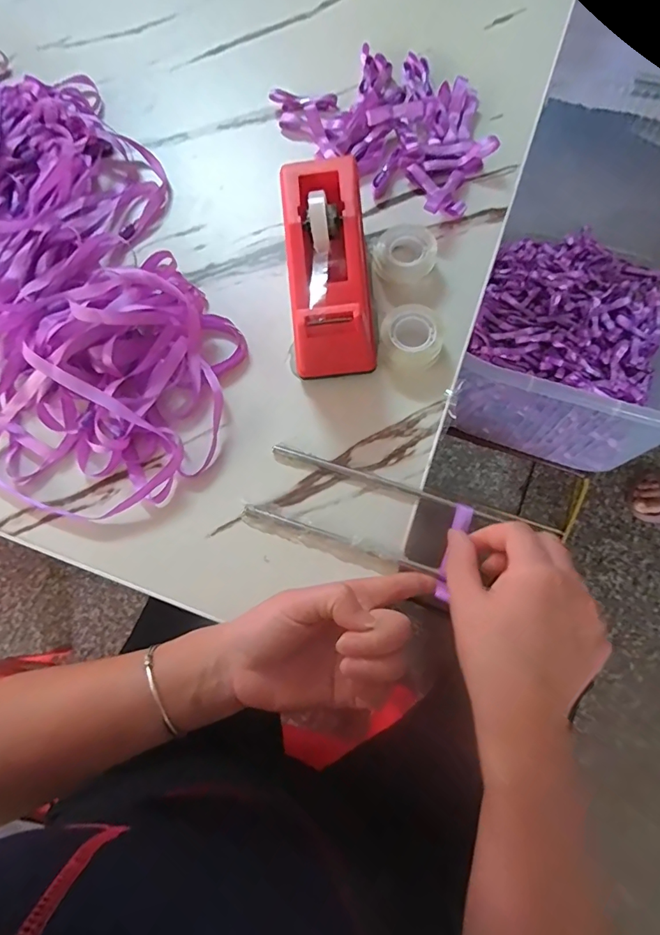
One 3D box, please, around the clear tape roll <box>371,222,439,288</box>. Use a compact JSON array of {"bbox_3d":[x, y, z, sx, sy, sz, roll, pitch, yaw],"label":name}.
[{"bbox_3d":[0.059,-0.171,0.376,0.042,0.028,0.040,-1,71,4],"label":"clear tape roll"}]

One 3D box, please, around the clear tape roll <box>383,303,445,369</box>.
[{"bbox_3d":[0.063,-0.100,0.360,0.042,0.022,0.047,5,72,6],"label":"clear tape roll"}]

